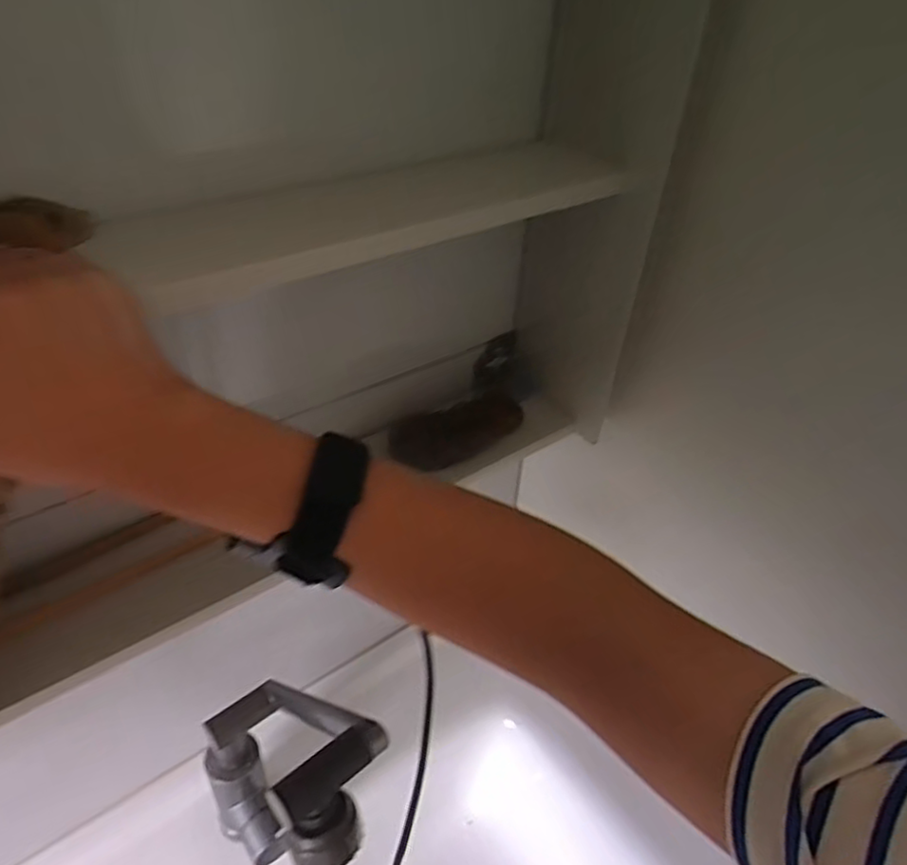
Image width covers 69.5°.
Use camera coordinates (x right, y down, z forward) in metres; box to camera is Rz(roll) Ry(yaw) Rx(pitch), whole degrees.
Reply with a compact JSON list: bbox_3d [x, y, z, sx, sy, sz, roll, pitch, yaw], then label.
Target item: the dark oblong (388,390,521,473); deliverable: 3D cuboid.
[{"bbox_3d":[0.006,-0.003,0.561,0.129,0.027,0.049,-20,45,-31],"label":"dark oblong"}]

